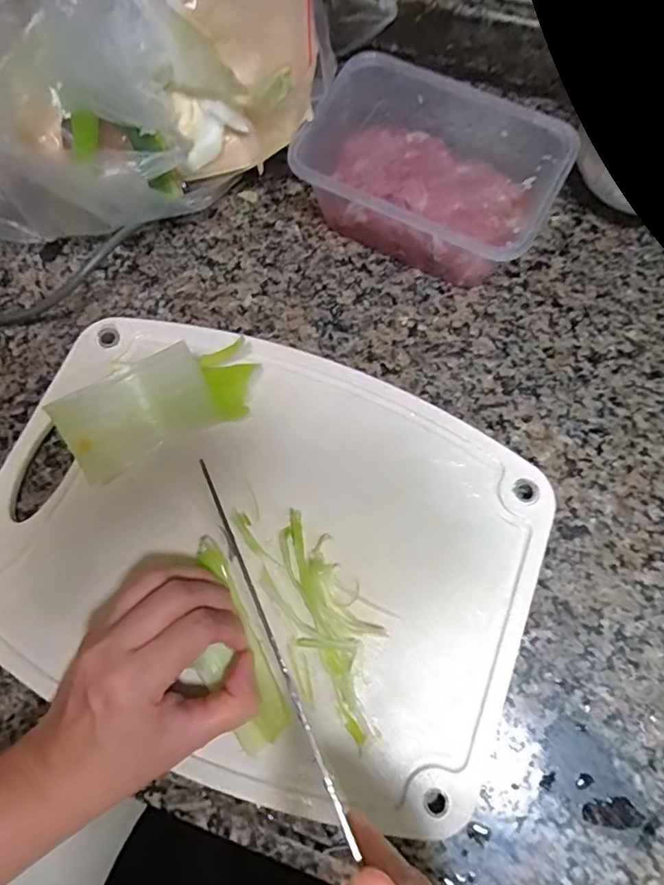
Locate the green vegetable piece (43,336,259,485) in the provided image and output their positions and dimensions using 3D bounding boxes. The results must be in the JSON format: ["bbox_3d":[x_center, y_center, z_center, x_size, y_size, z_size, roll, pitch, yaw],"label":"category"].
[{"bbox_3d":[-0.112,-0.025,0.339,0.124,0.038,0.055,-24,74,-6],"label":"green vegetable piece"}]

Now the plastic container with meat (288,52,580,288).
[{"bbox_3d":[0.071,-0.192,0.369,0.166,0.069,0.119,29,76,9],"label":"plastic container with meat"}]

